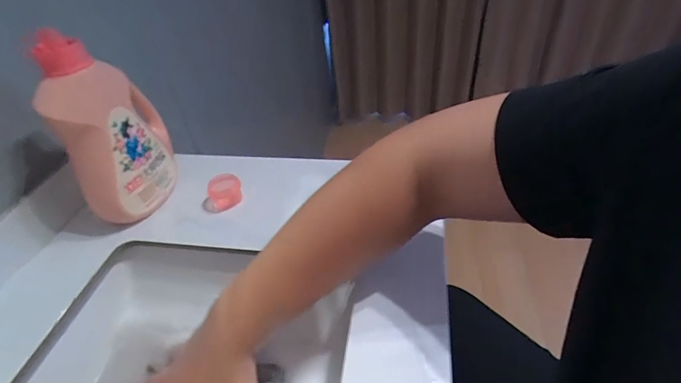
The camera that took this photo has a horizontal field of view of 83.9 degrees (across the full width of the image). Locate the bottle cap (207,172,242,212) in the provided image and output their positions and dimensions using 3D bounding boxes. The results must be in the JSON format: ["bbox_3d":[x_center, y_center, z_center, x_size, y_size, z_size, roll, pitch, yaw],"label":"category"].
[{"bbox_3d":[-0.154,0.001,0.509,0.041,0.035,0.041,-3,42,3],"label":"bottle cap"}]

